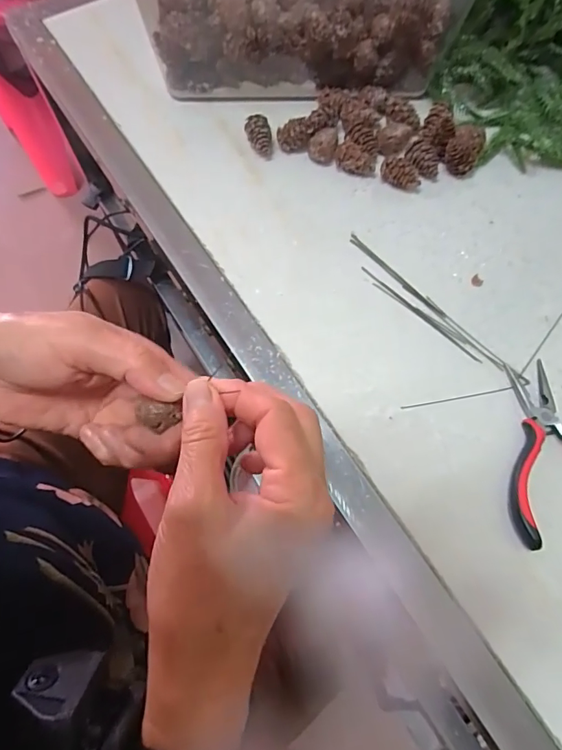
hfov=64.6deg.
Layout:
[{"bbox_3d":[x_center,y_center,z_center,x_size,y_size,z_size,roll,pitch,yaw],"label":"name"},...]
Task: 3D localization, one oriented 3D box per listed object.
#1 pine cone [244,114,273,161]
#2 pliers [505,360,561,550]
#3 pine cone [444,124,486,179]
[{"bbox_3d":[-0.020,-0.211,0.398,0.022,0.025,0.031,-8,70,-4],"label":"pine cone"},{"bbox_3d":[0.198,0.054,0.303,0.083,0.018,0.131,2,70,0],"label":"pliers"},{"bbox_3d":[0.163,-0.200,0.392,0.027,0.031,0.045,30,72,10],"label":"pine cone"}]

